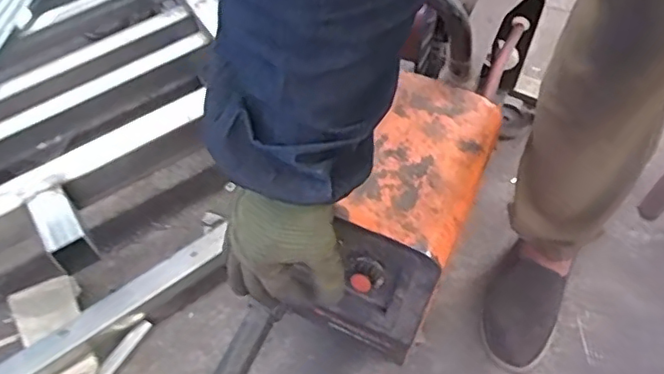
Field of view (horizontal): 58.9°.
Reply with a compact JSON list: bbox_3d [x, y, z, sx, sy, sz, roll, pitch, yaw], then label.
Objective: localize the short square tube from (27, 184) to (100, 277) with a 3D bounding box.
[{"bbox_3d":[-0.369,0.055,0.811,0.054,0.067,0.097,-29,60,-15],"label":"short square tube"}]

